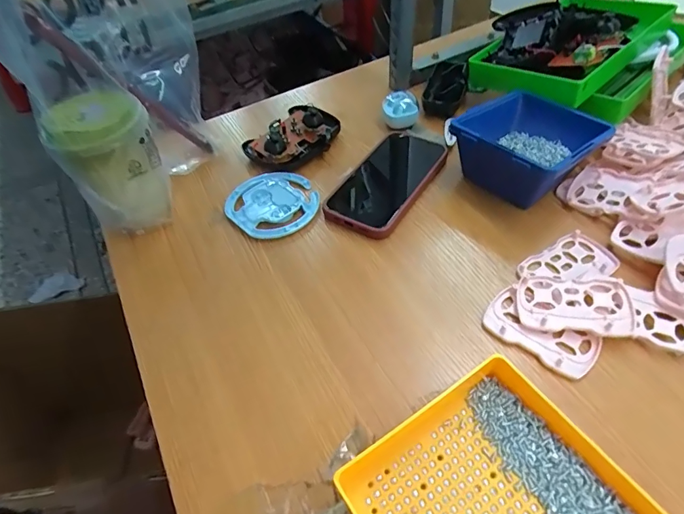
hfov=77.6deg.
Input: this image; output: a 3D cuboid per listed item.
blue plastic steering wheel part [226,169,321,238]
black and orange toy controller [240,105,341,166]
[{"bbox_3d":[-0.078,-0.060,0.484,0.096,0.019,0.101,-3,50,4],"label":"blue plastic steering wheel part"},{"bbox_3d":[-0.061,-0.154,0.540,0.082,0.036,0.114,31,60,28],"label":"black and orange toy controller"}]

